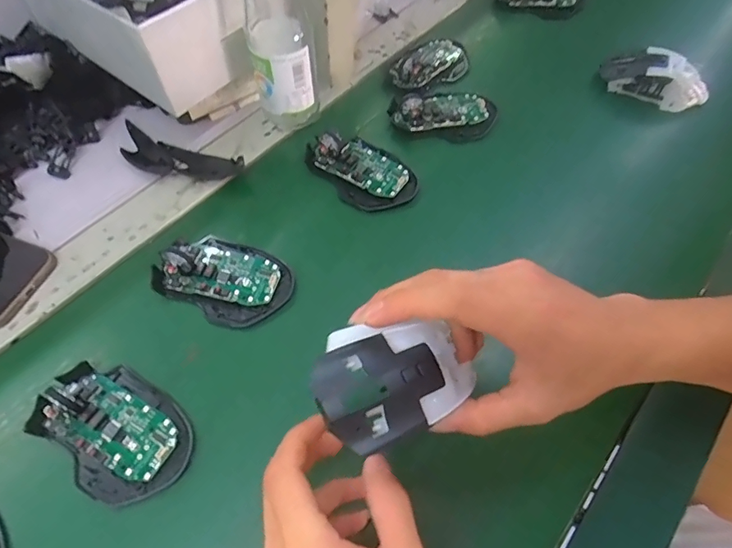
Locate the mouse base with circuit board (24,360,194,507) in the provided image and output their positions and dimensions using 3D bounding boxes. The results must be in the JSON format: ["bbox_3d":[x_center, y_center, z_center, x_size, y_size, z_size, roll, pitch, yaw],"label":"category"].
[{"bbox_3d":[-0.177,0.106,0.320,0.110,0.031,0.073,27,63,14],"label":"mouse base with circuit board"}]

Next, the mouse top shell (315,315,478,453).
[{"bbox_3d":[0.016,0.054,0.248,0.084,0.029,0.061,-22,62,-13],"label":"mouse top shell"}]

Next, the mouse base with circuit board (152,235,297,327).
[{"bbox_3d":[-0.118,-0.001,0.388,0.106,0.029,0.074,26,62,13],"label":"mouse base with circuit board"}]

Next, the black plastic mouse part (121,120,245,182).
[{"bbox_3d":[-0.190,-0.118,0.461,0.146,0.018,0.051,19,61,10],"label":"black plastic mouse part"}]

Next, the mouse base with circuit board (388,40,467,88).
[{"bbox_3d":[0.074,-0.252,0.538,0.101,0.025,0.066,-23,63,-14],"label":"mouse base with circuit board"}]

